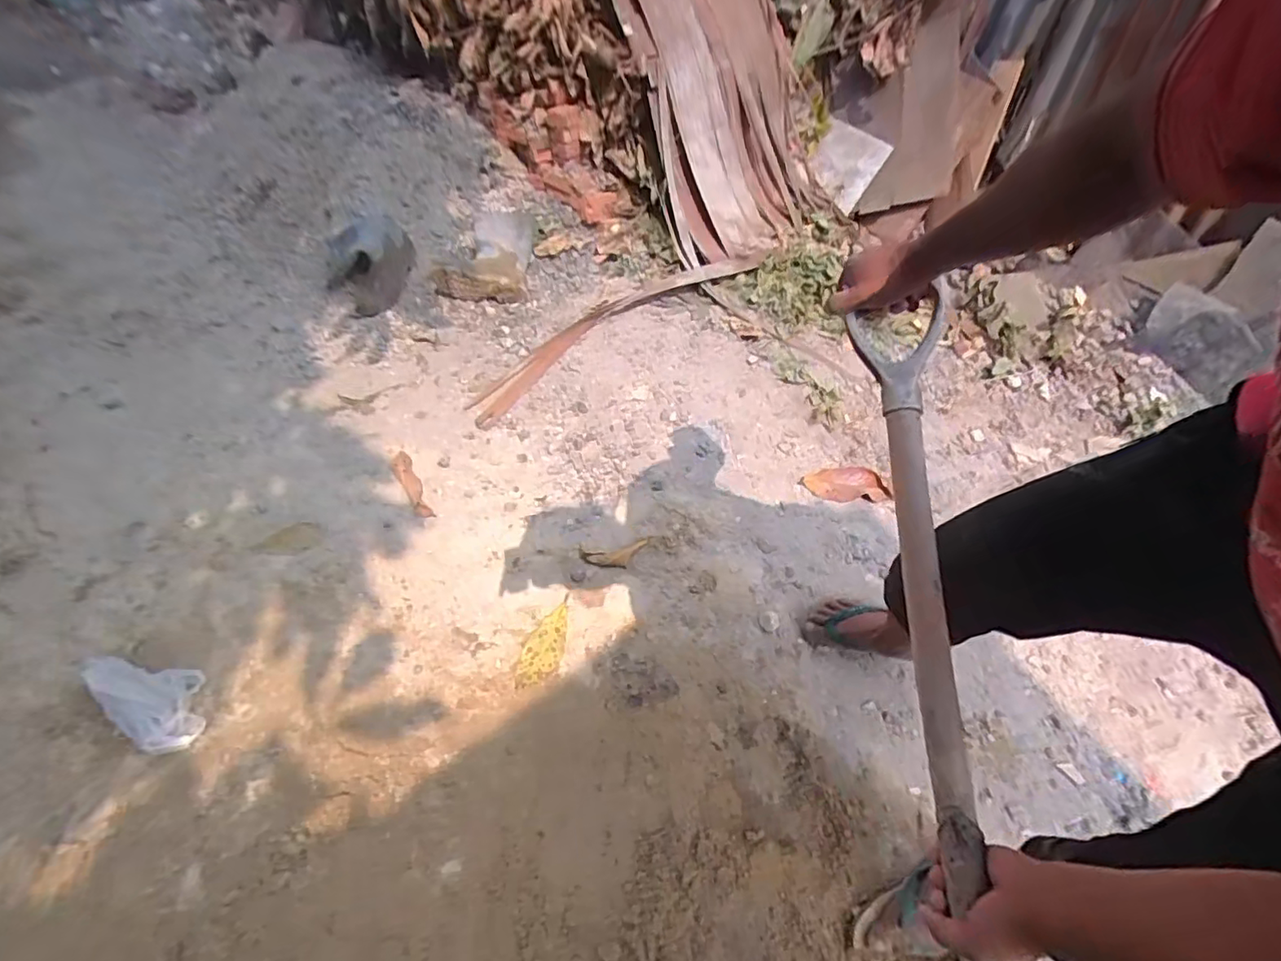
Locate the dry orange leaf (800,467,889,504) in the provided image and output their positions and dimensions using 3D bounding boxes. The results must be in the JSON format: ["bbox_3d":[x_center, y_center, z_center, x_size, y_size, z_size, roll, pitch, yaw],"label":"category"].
[{"bbox_3d":[0.495,0.008,1.431,0.206,0.014,0.096,1,55,-1],"label":"dry orange leaf"}]

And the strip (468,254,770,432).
[{"bbox_3d":[-0.035,-0.500,1.720,1.117,0.042,0.162,-35,63,-23],"label":"strip"}]

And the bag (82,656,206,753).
[{"bbox_3d":[-0.810,0.369,0.969,0.129,0.091,0.181,-24,56,-20],"label":"bag"}]

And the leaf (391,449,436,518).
[{"bbox_3d":[-0.535,0.012,1.375,0.048,0.013,0.214,-28,60,-20],"label":"leaf"}]

